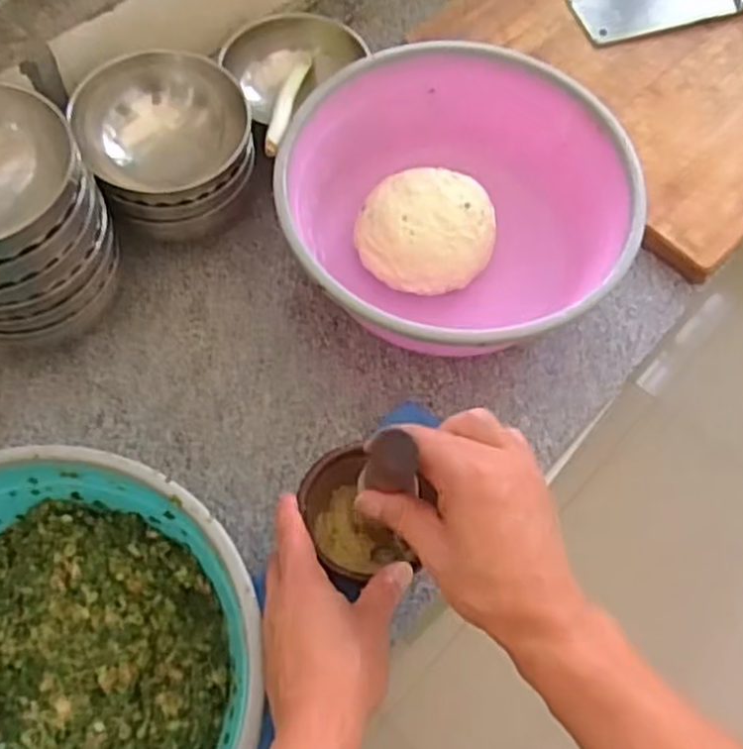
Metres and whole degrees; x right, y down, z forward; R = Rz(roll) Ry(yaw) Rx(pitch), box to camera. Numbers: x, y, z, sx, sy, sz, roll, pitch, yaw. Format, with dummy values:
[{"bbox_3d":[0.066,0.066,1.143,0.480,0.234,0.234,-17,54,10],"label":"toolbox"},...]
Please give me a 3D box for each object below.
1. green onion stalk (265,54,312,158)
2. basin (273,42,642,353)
[{"bbox_3d":[-0.074,-0.261,0.711,0.015,0.023,0.179,8,48,2],"label":"green onion stalk"},{"bbox_3d":[0.072,-0.139,0.657,0.279,0.091,0.286,0,65,-1],"label":"basin"}]

